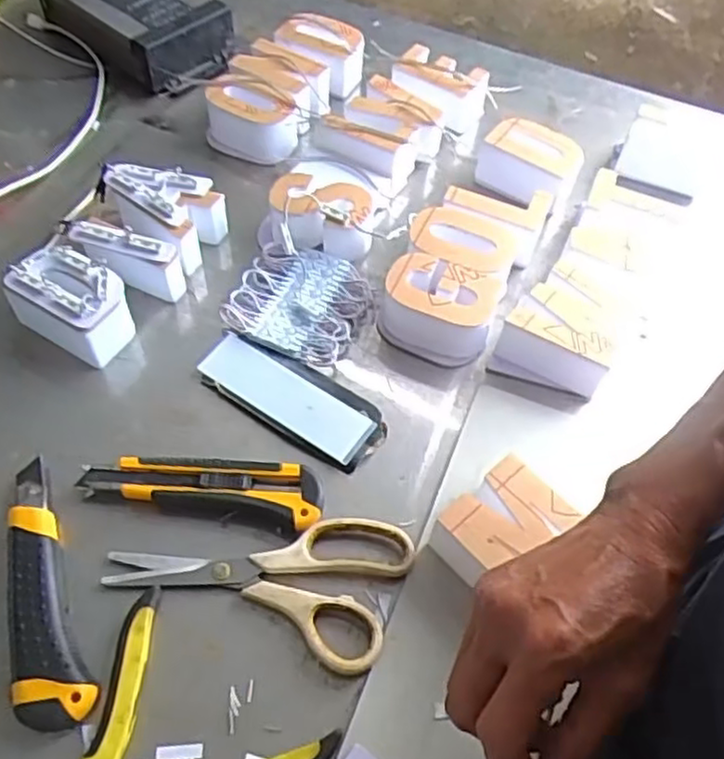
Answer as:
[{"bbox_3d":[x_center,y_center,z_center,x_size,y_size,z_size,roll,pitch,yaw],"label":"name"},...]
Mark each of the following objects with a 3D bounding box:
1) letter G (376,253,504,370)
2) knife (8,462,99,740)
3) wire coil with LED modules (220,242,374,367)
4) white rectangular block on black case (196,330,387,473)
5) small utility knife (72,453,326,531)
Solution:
[{"bbox_3d":[0.059,-0.053,0.564,0.084,0.050,0.065,12,56,6],"label":"letter G"},{"bbox_3d":[-0.199,0.125,0.441,0.040,0.018,0.167,-19,58,-15],"label":"knife"},{"bbox_3d":[-0.050,-0.061,0.581,0.100,0.023,0.101,23,57,12],"label":"wire coil with LED modules"},{"bbox_3d":[-0.050,0.011,0.534,0.144,0.017,0.063,28,59,16],"label":"white rectangular block on black case"},{"bbox_3d":[-0.106,0.072,0.483,0.154,0.018,0.040,6,55,2],"label":"small utility knife"}]

